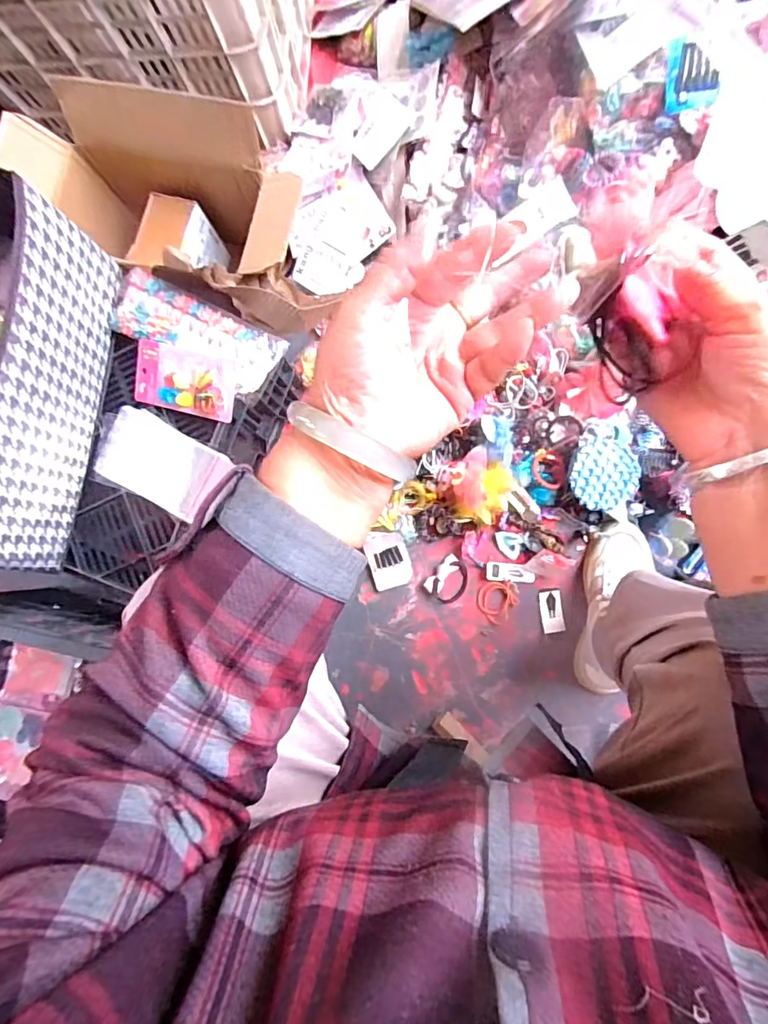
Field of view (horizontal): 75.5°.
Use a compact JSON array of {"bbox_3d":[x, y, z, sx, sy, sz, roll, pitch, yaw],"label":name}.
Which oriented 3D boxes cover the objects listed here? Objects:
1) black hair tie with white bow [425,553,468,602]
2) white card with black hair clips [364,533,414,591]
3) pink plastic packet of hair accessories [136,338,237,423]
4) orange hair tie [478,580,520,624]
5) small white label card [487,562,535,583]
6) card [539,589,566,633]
[{"bbox_3d":[0.101,0.106,0.761,0.053,0.010,0.067,42,90,8],"label":"black hair tie with white bow"},{"bbox_3d":[0.008,0.075,0.763,0.061,0.007,0.089,-16,104,0],"label":"white card with black hair clips"},{"bbox_3d":[-0.252,-0.166,0.632,0.132,0.029,0.075,15,87,8],"label":"pink plastic packet of hair accessories"},{"bbox_3d":[0.171,0.131,0.747,0.055,0.010,0.066,34,89,8],"label":"orange hair tie"},{"bbox_3d":[0.191,0.092,0.753,0.071,0.006,0.028,5,83,-2],"label":"small white label card"},{"bbox_3d":[0.253,0.149,0.743,0.032,0.006,0.063,-8,84,6],"label":"card"}]

